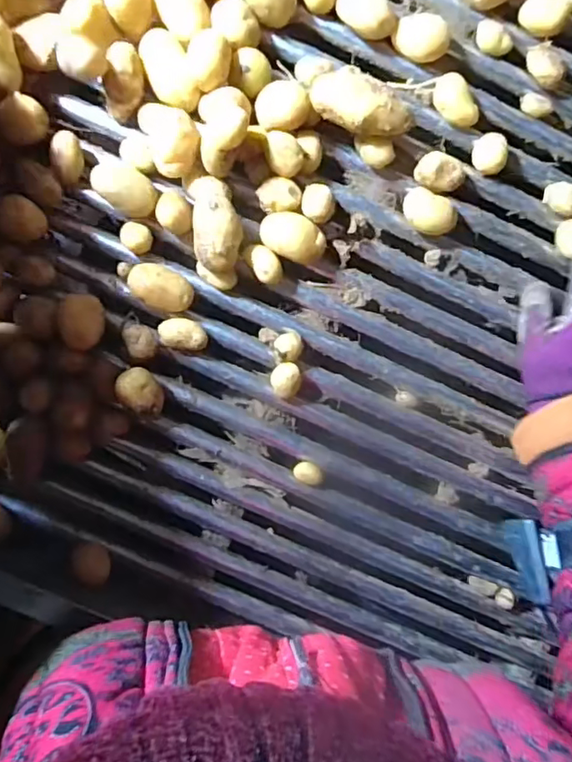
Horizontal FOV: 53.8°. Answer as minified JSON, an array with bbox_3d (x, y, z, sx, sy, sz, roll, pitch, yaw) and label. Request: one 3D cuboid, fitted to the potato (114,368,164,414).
[{"bbox_3d":[-0.121,0.009,0.475,0.030,0.032,0.043,-36,99,-1],"label":"potato"}]

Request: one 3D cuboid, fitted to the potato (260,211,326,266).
[{"bbox_3d":[0.006,-0.120,0.474,0.056,0.026,0.034,26,92,-4],"label":"potato"}]

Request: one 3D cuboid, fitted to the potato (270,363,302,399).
[{"bbox_3d":[0.000,-0.001,0.486,0.025,0.023,0.029,3,94,-3],"label":"potato"}]

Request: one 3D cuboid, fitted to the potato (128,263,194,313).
[{"bbox_3d":[-0.104,-0.078,0.472,0.053,0.025,0.034,31,92,-4],"label":"potato"}]

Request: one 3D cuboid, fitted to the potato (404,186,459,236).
[{"bbox_3d":[0.121,-0.142,0.478,0.046,0.025,0.034,25,92,-4],"label":"potato"}]

